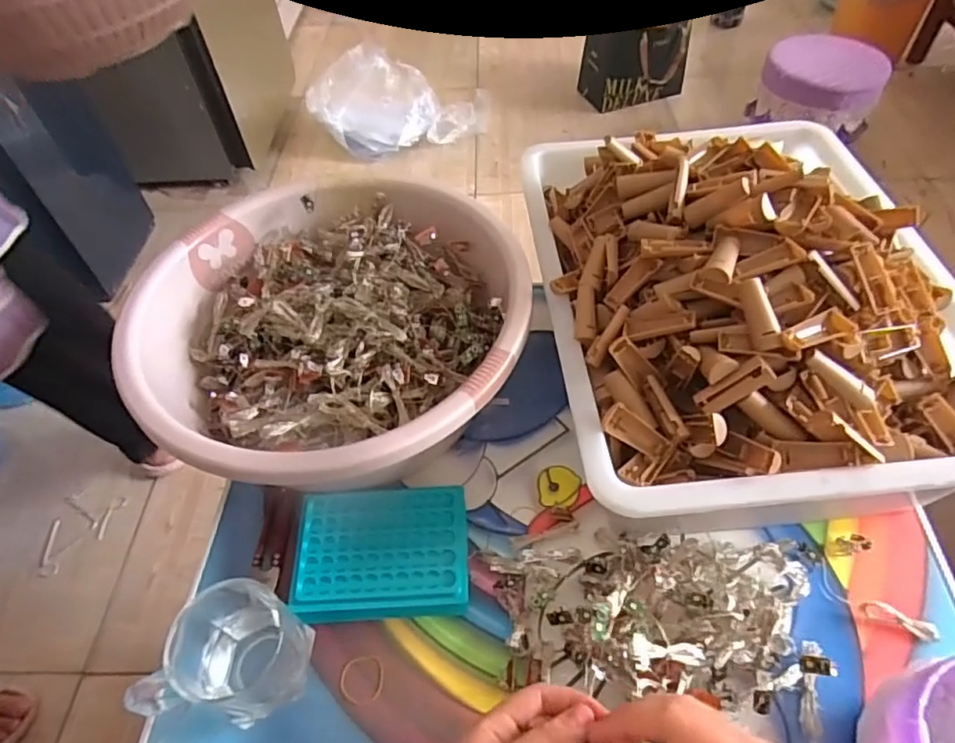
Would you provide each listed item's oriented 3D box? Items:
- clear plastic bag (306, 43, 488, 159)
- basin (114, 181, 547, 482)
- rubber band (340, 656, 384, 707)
[{"bbox_3d":[-0.221,-0.790,1.741,0.513,0.235,0.221,-9,51,-4],"label":"clear plastic bag"},{"bbox_3d":[-0.117,-0.034,0.546,0.314,0.115,0.307,-2,51,2],"label":"basin"},{"bbox_3d":[-0.083,0.222,0.434,0.031,0.004,0.033,4,53,-5],"label":"rubber band"}]

